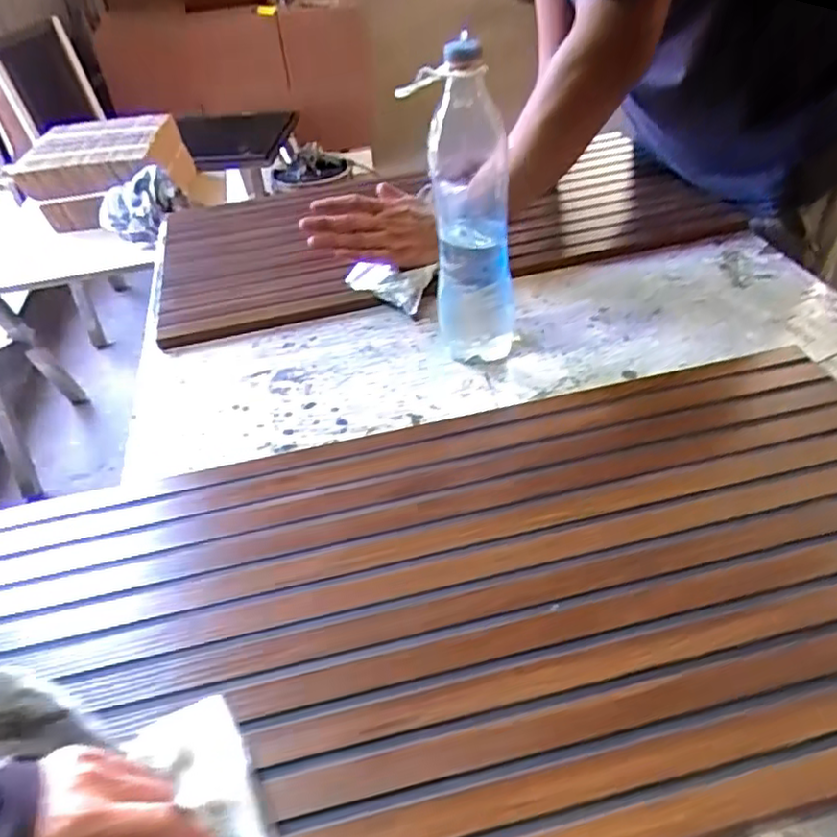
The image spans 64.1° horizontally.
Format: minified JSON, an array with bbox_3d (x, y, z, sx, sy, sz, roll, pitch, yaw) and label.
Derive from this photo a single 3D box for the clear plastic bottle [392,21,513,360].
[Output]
[{"bbox_3d":[0.045,-0.199,0.659,0.091,0.288,0.074,0,41,6],"label":"clear plastic bottle"}]

